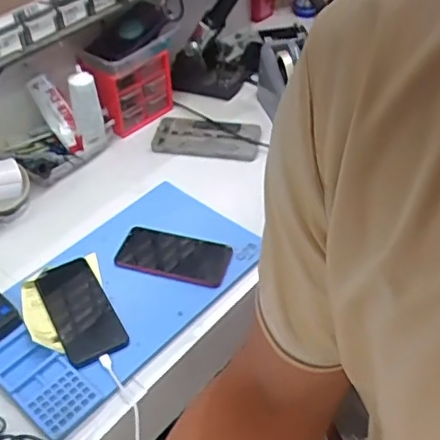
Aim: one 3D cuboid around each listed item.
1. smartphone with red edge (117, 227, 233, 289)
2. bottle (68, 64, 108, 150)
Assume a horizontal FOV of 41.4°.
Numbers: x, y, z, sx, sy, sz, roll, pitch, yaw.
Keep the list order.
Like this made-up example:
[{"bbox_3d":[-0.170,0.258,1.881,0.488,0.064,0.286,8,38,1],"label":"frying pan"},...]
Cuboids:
[{"bbox_3d":[-0.065,0.048,0.809,0.154,0.010,0.077,11,46,13],"label":"smartphone with red edge"},{"bbox_3d":[-0.207,-0.170,0.917,0.042,0.162,0.039,-12,45,-9],"label":"bottle"}]

